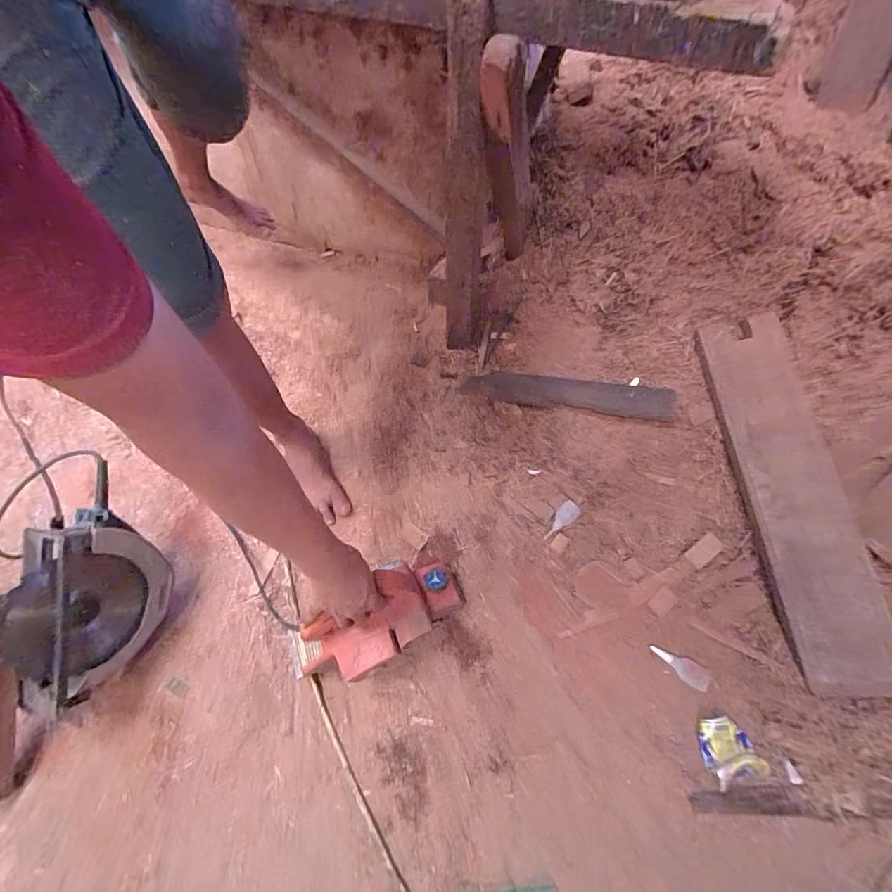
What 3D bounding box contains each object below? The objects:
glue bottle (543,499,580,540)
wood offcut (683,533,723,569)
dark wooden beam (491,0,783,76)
[{"bbox_3d":[0.224,0.146,0.830,0.094,0.013,0.036,-35,65,-22],"label":"glue bottle"},{"bbox_3d":[0.492,0.199,0.802,0.077,0.012,0.035,-29,63,-20],"label":"wood offcut"},{"bbox_3d":[0.235,-0.555,0.563,0.376,0.050,0.036,22,59,12],"label":"dark wooden beam"}]

